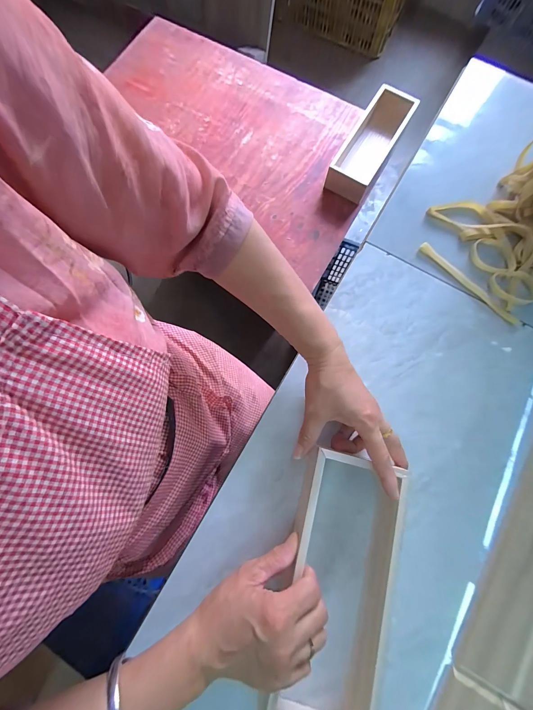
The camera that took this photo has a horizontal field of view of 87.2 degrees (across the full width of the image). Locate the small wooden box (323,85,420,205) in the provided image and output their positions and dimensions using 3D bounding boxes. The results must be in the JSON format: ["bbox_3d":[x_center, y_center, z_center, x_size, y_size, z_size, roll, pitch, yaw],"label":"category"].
[{"bbox_3d":[0.259,-0.529,0.701,0.108,0.061,0.288,31,81,7],"label":"small wooden box"}]

